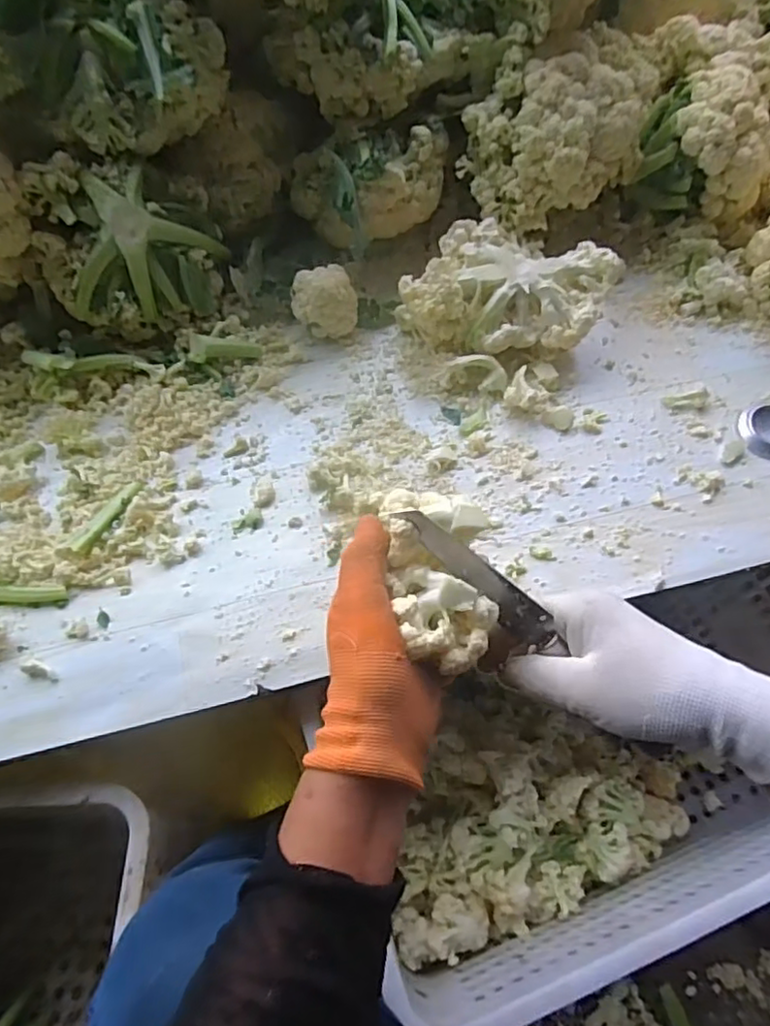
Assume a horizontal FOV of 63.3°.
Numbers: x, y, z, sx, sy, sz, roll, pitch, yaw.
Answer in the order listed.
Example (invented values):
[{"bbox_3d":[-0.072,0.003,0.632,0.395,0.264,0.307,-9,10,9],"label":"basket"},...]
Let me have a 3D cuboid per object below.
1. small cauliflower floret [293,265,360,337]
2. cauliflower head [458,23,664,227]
[{"bbox_3d":[-0.061,-0.214,0.636,0.065,0.054,0.052,-4,62,-3],"label":"small cauliflower floret"},{"bbox_3d":[0.180,-0.394,0.638,0.132,0.106,0.197,41,69,19],"label":"cauliflower head"}]

